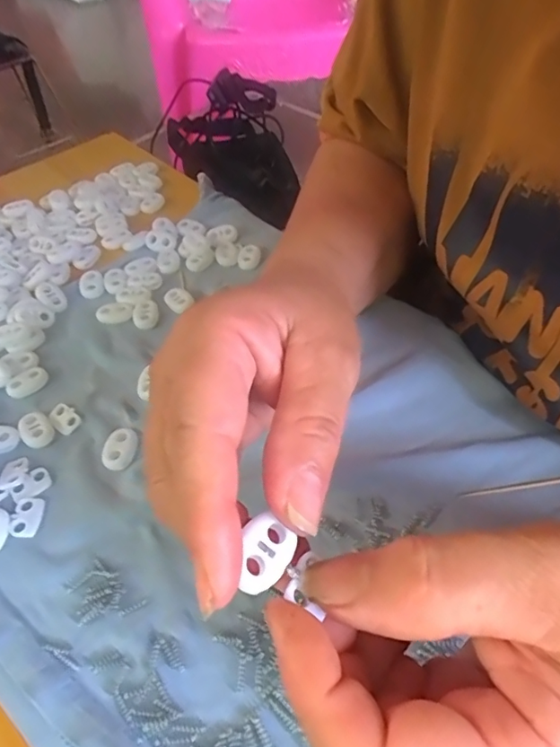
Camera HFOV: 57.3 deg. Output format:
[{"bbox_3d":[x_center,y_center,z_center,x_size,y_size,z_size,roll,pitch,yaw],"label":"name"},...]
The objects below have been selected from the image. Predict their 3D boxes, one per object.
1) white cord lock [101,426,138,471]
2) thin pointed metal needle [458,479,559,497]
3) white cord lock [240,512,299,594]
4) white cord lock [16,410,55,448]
[{"bbox_3d":[-0.080,0.037,0.253,0.015,0.005,0.022,2,50,5],"label":"white cord lock"},{"bbox_3d":[0.112,0.050,0.231,0.061,0.004,0.004,-6,50,-2],"label":"thin pointed metal needle"},{"bbox_3d":[-0.004,0.048,0.136,0.014,0.006,0.019,38,59,-2],"label":"white cord lock"},{"bbox_3d":[-0.126,0.028,0.263,0.015,0.005,0.022,-34,56,-23],"label":"white cord lock"}]

